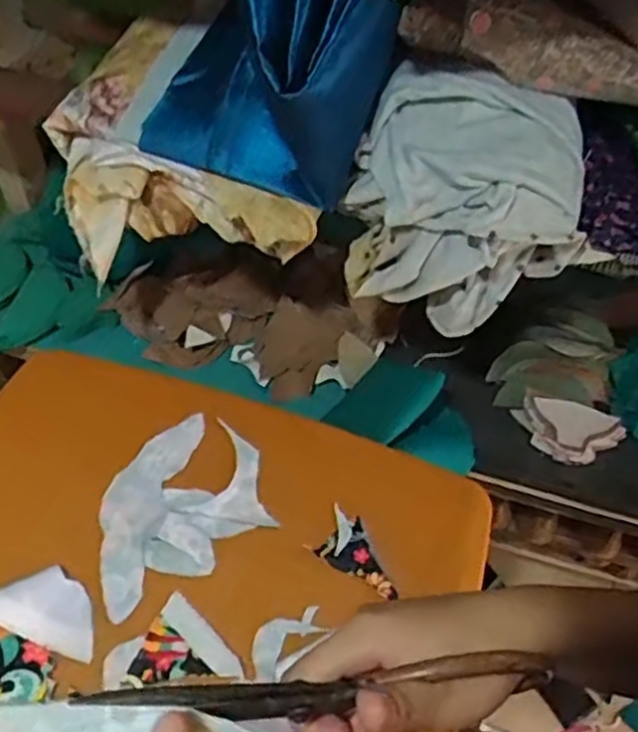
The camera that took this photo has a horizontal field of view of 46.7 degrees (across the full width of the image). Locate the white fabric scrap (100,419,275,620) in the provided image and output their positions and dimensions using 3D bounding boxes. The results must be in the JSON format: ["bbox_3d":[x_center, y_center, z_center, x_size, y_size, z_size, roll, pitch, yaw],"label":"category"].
[{"bbox_3d":[-0.126,0.118,0.637,0.168,0.005,0.127,-29,60,-24],"label":"white fabric scrap"}]

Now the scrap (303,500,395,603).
[{"bbox_3d":[0.037,0.155,0.616,0.078,0.008,0.048,28,56,16],"label":"scrap"}]

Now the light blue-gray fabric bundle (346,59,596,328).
[{"bbox_3d":[0.126,-0.142,0.633,0.183,0.166,0.139,21,54,12],"label":"light blue-gray fabric bundle"}]

